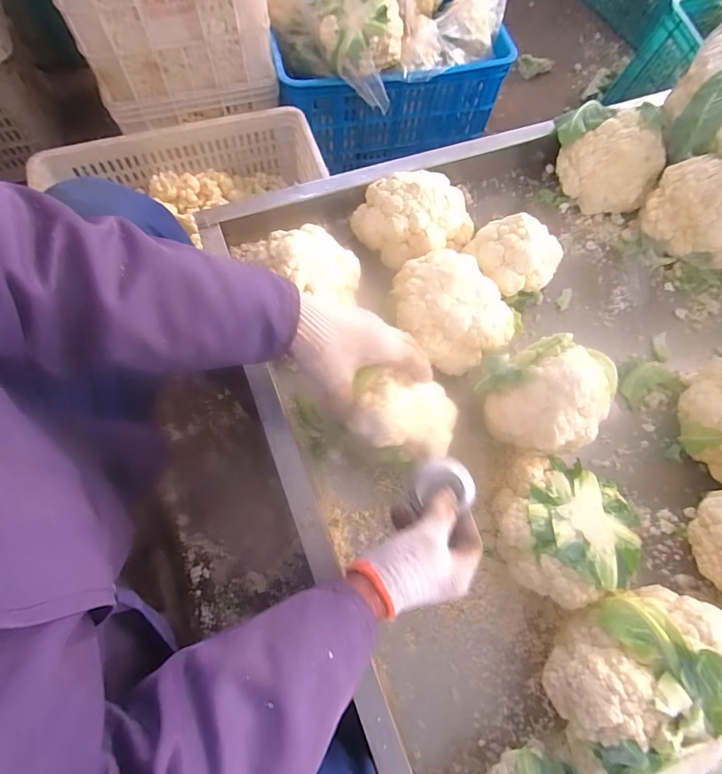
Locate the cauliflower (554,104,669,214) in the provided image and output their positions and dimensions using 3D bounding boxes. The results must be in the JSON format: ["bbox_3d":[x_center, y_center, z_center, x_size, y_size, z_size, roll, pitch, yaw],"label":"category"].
[{"bbox_3d":[0.391,-0.366,0.693,0.170,0.101,0.119,40,73,11],"label":"cauliflower"}]

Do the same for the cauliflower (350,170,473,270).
[{"bbox_3d":[0.077,-0.242,0.625,0.138,0.080,0.131,-31,74,-13],"label":"cauliflower"}]

